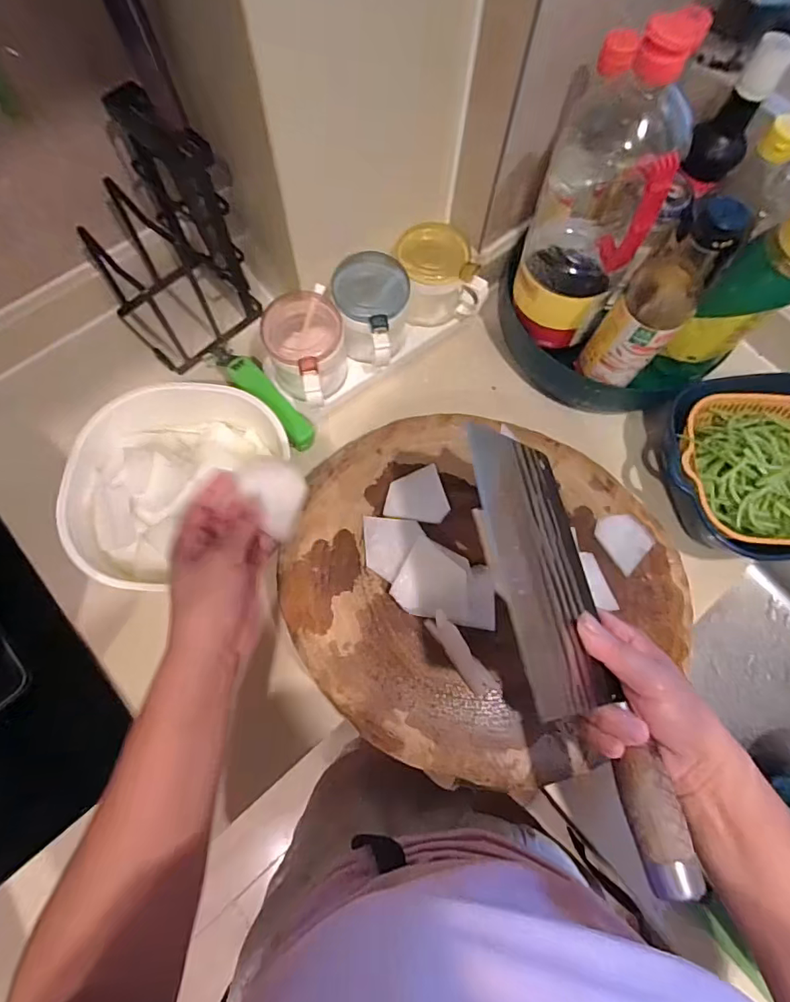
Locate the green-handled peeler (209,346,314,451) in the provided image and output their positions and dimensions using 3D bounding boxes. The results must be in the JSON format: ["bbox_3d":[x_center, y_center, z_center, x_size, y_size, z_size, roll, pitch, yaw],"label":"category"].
[{"bbox_3d":[-0.159,-0.130,0.583,0.035,0.041,0.174,-40,77,-13],"label":"green-handled peeler"}]

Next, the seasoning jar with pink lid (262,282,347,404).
[{"bbox_3d":[-0.091,-0.156,0.555,0.080,0.080,0.114,-24,74,-9],"label":"seasoning jar with pink lid"}]

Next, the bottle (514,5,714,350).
[{"bbox_3d":[0.184,-0.277,0.465,0.084,0.269,0.106,10,72,2],"label":"bottle"}]

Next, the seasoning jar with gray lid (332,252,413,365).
[{"bbox_3d":[-0.027,-0.205,0.567,0.079,0.082,0.114,6,71,0],"label":"seasoning jar with gray lid"}]

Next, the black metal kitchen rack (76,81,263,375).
[{"bbox_3d":[-0.255,-0.273,0.537,0.138,0.230,0.132,-43,78,-14],"label":"black metal kitchen rack"}]

